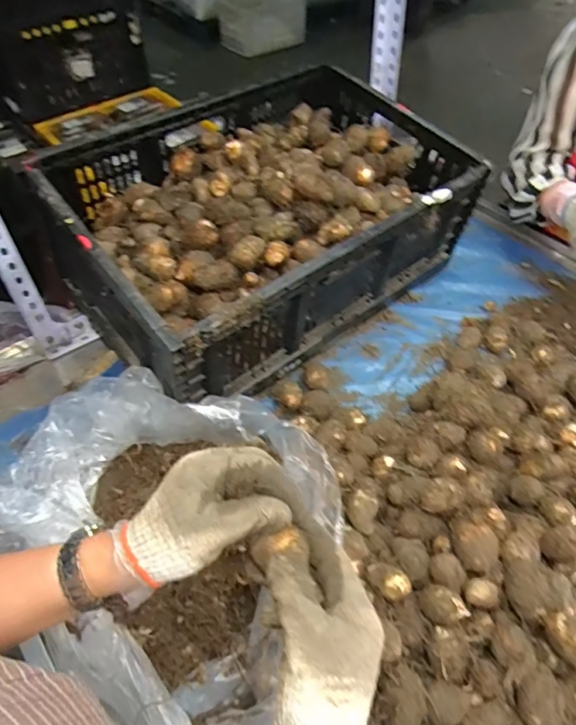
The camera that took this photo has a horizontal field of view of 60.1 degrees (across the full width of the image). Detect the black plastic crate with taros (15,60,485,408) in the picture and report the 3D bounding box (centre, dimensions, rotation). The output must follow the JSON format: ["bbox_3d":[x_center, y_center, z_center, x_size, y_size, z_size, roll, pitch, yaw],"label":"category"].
[{"bbox_3d":[-0.033,-0.221,0.827,0.606,0.266,0.425,-35,58,-25],"label":"black plastic crate with taros"}]

